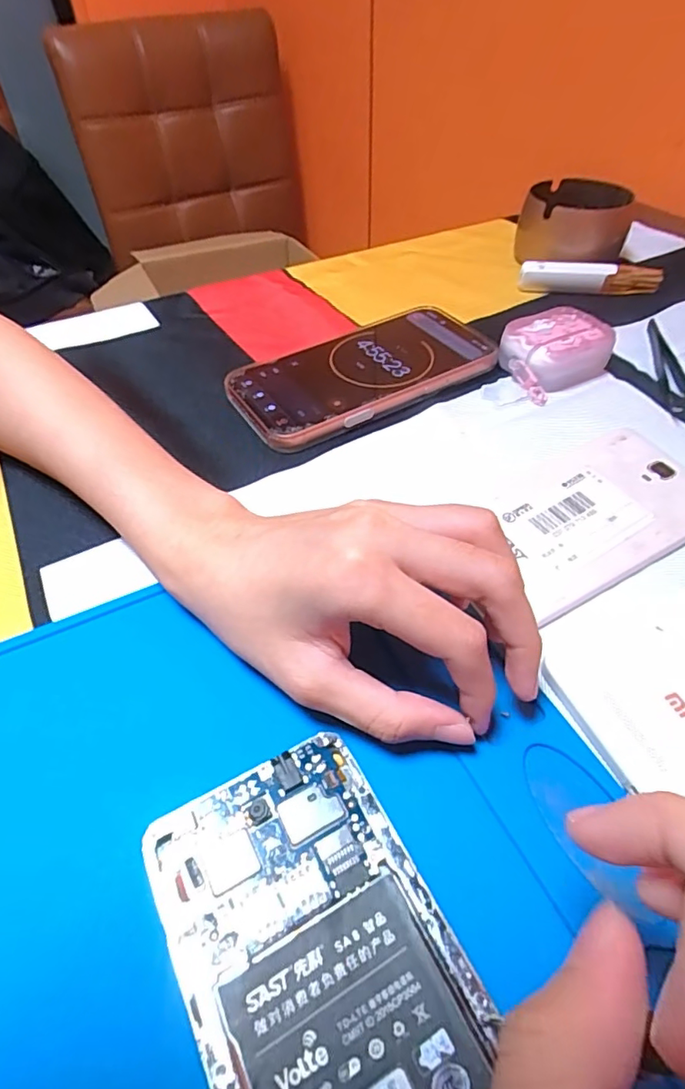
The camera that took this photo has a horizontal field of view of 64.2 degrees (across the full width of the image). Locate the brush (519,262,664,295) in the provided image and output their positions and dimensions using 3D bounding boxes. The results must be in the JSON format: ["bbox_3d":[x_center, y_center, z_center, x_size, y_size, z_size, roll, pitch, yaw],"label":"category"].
[{"bbox_3d":[0.192,-0.205,0.423,0.103,0.022,0.012,4,48,6],"label":"brush"}]

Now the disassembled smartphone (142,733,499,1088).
[{"bbox_3d":[0.000,0.123,0.144,0.070,0.009,0.135,-23,51,-18],"label":"disassembled smartphone"}]

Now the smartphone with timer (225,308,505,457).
[{"bbox_3d":[0.012,-0.110,0.350,0.161,0.016,0.086,-28,53,-22],"label":"smartphone with timer"}]

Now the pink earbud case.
[{"bbox_3d":[0.134,-0.124,0.349,0.063,0.028,0.049,-27,53,-21],"label":"pink earbud case"}]

